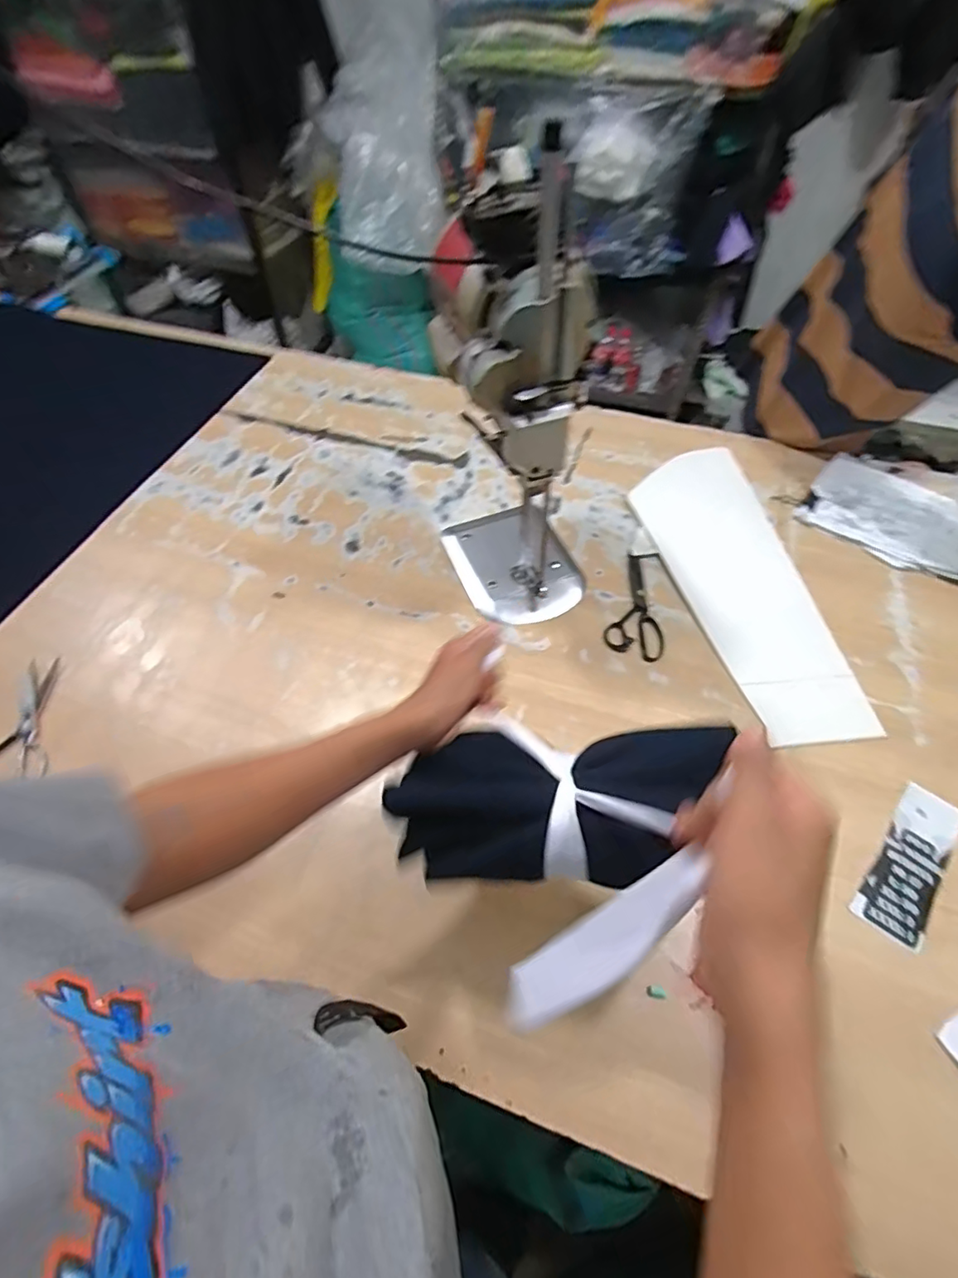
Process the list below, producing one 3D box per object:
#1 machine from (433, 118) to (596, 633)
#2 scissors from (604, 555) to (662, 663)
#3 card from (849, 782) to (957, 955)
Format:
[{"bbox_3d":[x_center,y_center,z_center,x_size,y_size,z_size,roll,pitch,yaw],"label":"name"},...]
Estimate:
[{"bbox_3d":[0.053,-0.282,0.752,0.218,0.530,0.231,-1,56,1],"label":"machine"},{"bbox_3d":[0.270,-0.055,0.920,0.089,0.009,0.200,18,58,13],"label":"scissors"},{"bbox_3d":[0.530,0.272,0.686,0.072,0.009,0.205,36,62,23],"label":"card"}]

